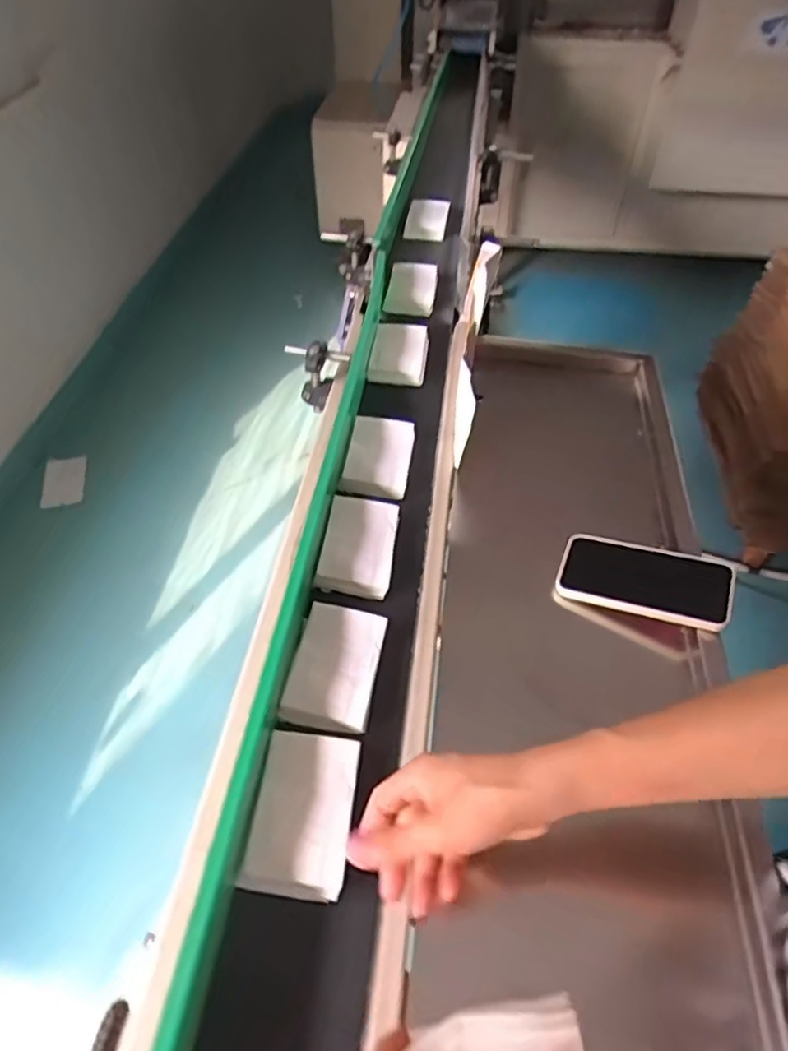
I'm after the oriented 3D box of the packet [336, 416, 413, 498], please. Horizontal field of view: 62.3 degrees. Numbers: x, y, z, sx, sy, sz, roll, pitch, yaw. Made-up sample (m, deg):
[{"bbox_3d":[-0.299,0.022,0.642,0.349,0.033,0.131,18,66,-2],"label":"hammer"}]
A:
[{"bbox_3d":[-0.017,-0.079,0.733,0.070,0.030,0.104,5,47,6],"label":"packet"}]

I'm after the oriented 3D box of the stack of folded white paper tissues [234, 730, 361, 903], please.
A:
[{"bbox_3d":[-0.065,0.207,0.475,0.068,0.032,0.104,5,47,6],"label":"stack of folded white paper tissues"}]

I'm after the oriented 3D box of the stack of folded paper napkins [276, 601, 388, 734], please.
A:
[{"bbox_3d":[-0.049,0.119,0.554,0.068,0.026,0.105,7,47,8],"label":"stack of folded paper napkins"}]

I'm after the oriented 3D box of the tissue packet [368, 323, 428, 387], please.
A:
[{"bbox_3d":[0.009,-0.231,0.877,0.073,0.036,0.100,7,47,8],"label":"tissue packet"}]

